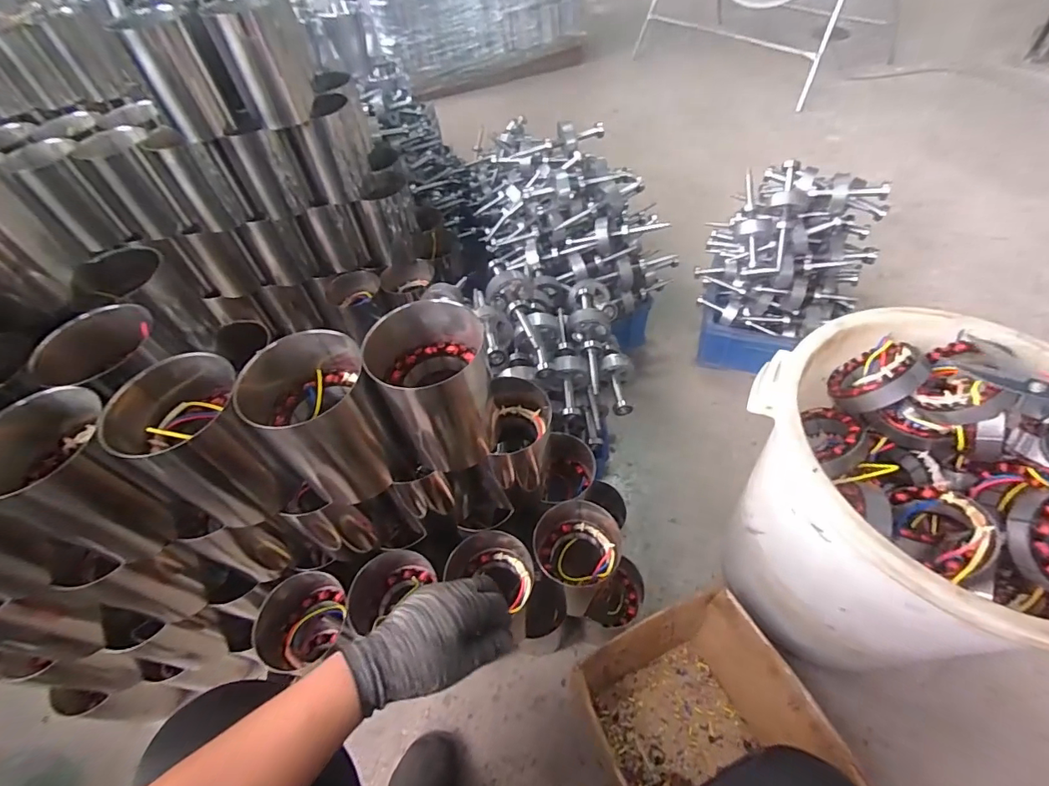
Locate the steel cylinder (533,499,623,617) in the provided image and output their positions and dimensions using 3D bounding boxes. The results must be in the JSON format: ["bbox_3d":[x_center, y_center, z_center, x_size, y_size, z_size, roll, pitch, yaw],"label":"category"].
[{"bbox_3d":[0.087,0.241,0.728,0.126,0.138,0.116,-28,55,-15],"label":"steel cylinder"}]

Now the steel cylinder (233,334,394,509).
[{"bbox_3d":[-0.214,0.032,0.529,0.119,0.165,0.111,-35,57,-20],"label":"steel cylinder"}]

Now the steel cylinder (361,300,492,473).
[{"bbox_3d":[-0.100,-0.004,0.548,0.114,0.172,0.106,-3,53,4],"label":"steel cylinder"}]

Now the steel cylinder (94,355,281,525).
[{"bbox_3d":[-0.338,0.059,0.530,0.121,0.185,0.113,-3,53,4],"label":"steel cylinder"}]

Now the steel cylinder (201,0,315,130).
[{"bbox_3d":[-0.437,-0.576,0.816,0.117,0.167,0.123,-18,53,-8],"label":"steel cylinder"}]

